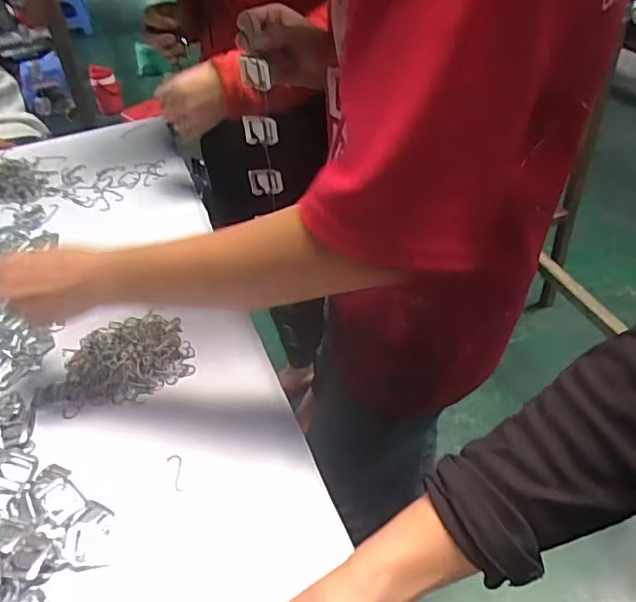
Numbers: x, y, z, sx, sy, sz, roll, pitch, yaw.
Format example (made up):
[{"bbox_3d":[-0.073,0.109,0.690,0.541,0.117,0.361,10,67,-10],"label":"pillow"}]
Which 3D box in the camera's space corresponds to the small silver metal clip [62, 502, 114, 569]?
[{"bbox_3d":[-0.178,0.181,0.455,0.034,0.010,0.052,-8,42,-6],"label":"small silver metal clip"}]

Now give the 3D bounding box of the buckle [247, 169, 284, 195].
[{"bbox_3d":[-0.057,-0.130,0.643,0.038,0.033,0.007,5,44,12],"label":"buckle"}]

